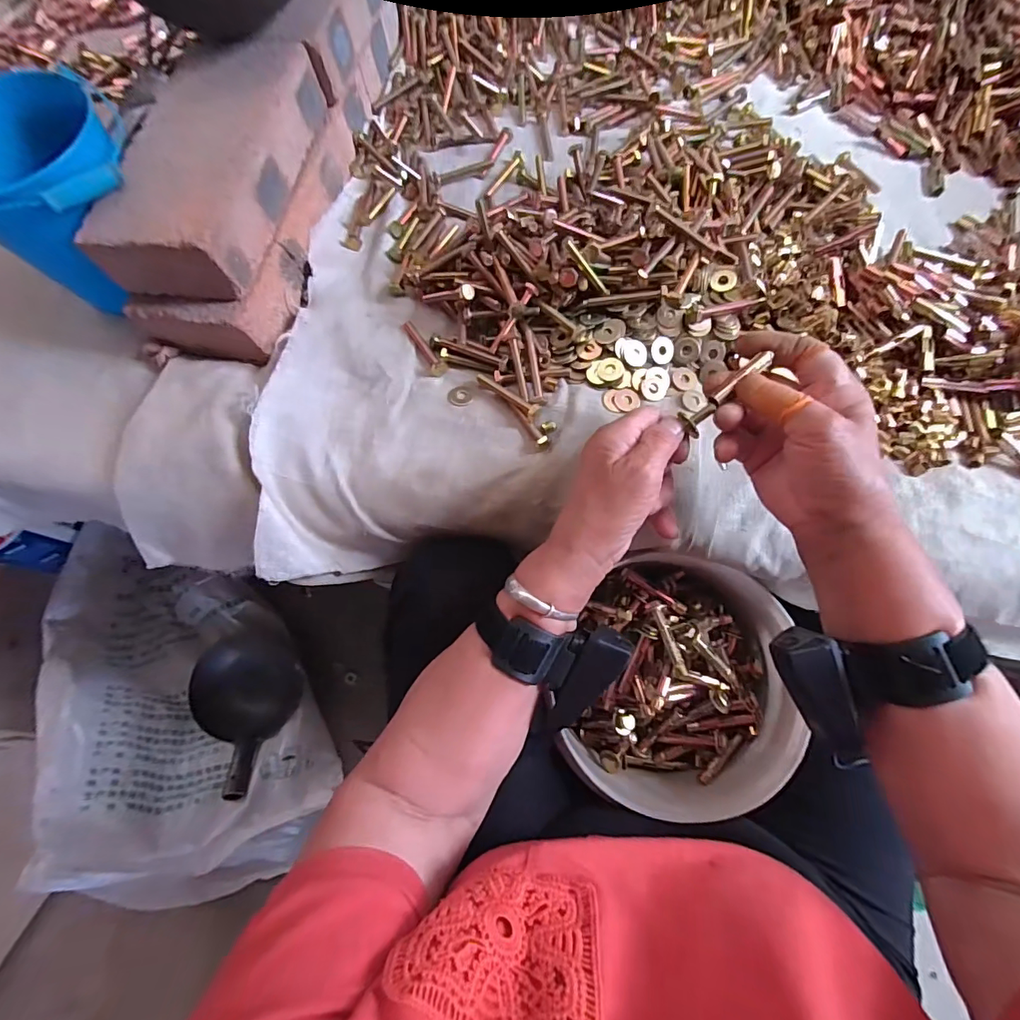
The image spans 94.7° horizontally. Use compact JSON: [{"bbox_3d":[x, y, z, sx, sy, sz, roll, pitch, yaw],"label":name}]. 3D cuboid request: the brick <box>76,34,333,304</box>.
[{"bbox_3d":[-0.246,-0.289,0.391,0.109,0.051,0.240,9,73,5],"label":"brick"}]

